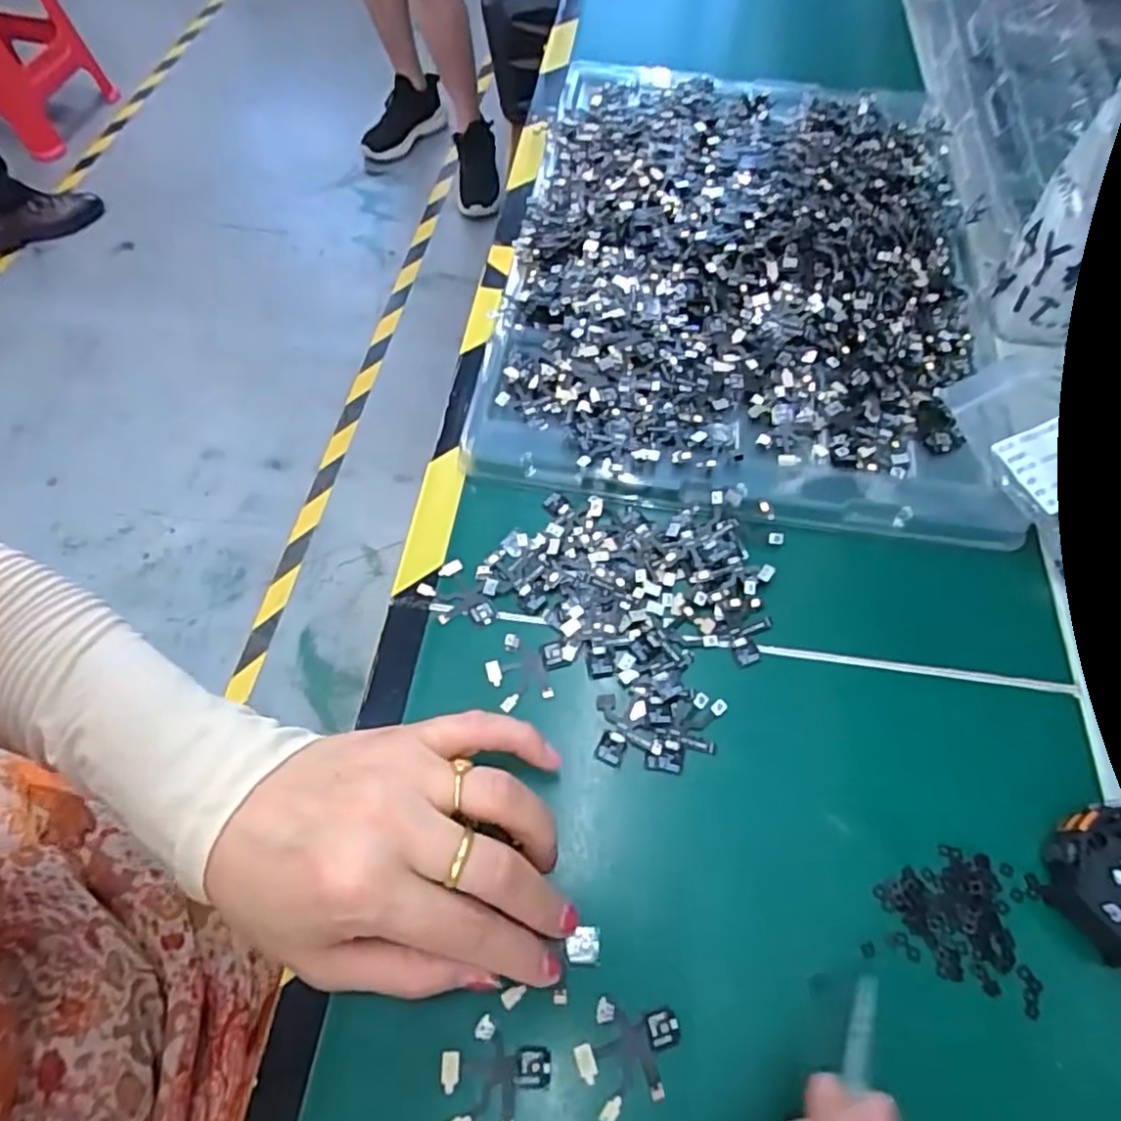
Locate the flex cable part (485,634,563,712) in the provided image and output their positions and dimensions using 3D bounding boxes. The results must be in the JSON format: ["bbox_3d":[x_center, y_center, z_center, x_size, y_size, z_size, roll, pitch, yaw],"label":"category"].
[{"bbox_3d":[-0.016,0.048,0.282,0.031,0.004,0.032,10,63,5],"label":"flex cable part"}]

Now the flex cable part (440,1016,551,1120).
[{"bbox_3d":[-0.021,0.169,0.216,0.035,0.004,0.031,0,62,0],"label":"flex cable part"}]

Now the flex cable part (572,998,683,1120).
[{"bbox_3d":[0.022,0.165,0.220,0.029,0.004,0.036,25,65,12],"label":"flex cable part"}]

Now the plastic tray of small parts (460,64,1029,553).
[{"bbox_3d":[0.113,-0.196,0.397,0.265,0.028,0.383,9,63,5],"label":"plastic tray of small parts"}]

